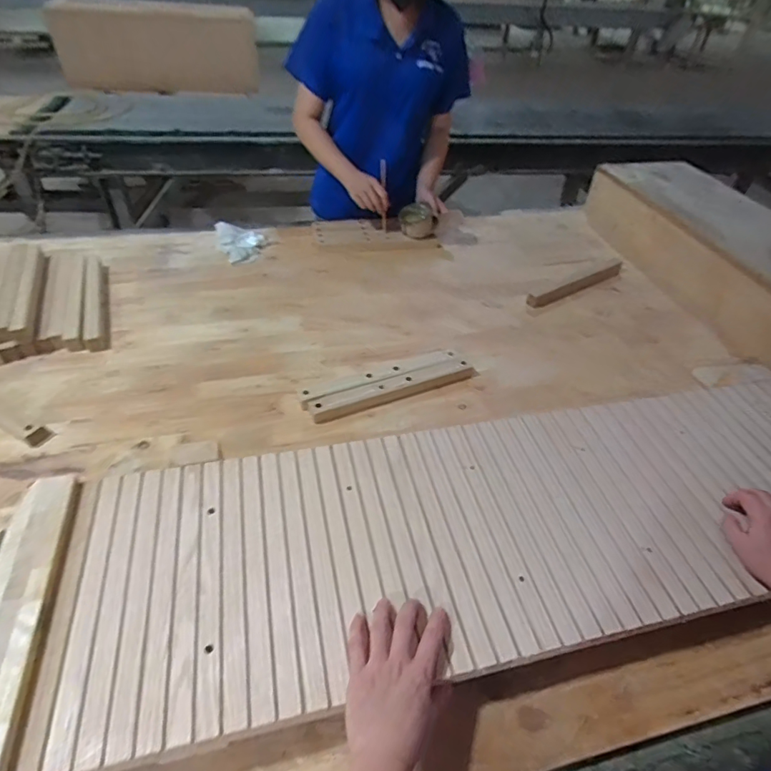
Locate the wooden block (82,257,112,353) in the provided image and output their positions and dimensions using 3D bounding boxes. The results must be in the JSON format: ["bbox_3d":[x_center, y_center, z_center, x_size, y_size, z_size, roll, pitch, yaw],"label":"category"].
[{"bbox_3d":[-0.606,-0.187,1.013,0.039,0.047,0.323,-14,46,-19],"label":"wooden block"}]

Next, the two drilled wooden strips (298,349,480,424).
[{"bbox_3d":[0.009,-0.006,0.879,0.323,0.026,0.091,-17,47,-22],"label":"two drilled wooden strips"}]

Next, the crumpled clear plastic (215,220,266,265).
[{"bbox_3d":[-0.366,-0.358,1.206,0.121,0.052,0.110,-2,43,-7],"label":"crumpled clear plastic"}]

